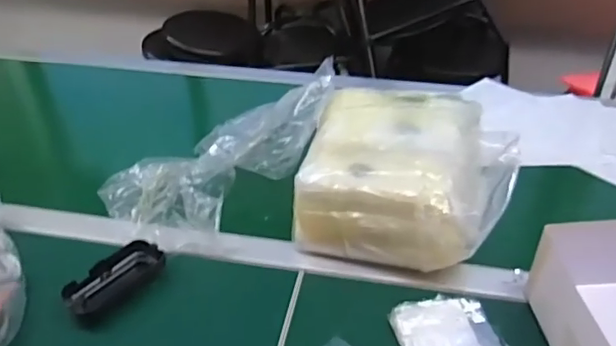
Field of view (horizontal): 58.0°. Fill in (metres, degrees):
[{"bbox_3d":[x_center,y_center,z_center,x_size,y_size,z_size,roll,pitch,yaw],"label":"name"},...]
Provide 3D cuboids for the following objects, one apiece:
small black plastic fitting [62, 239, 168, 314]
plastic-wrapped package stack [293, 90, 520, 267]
[{"bbox_3d":[-0.217,0.120,0.622,0.108,0.039,0.044,-30,46,-34],"label":"small black plastic fitting"},{"bbox_3d":[0.118,-0.002,0.675,0.226,0.120,0.223,9,38,12],"label":"plastic-wrapped package stack"}]

